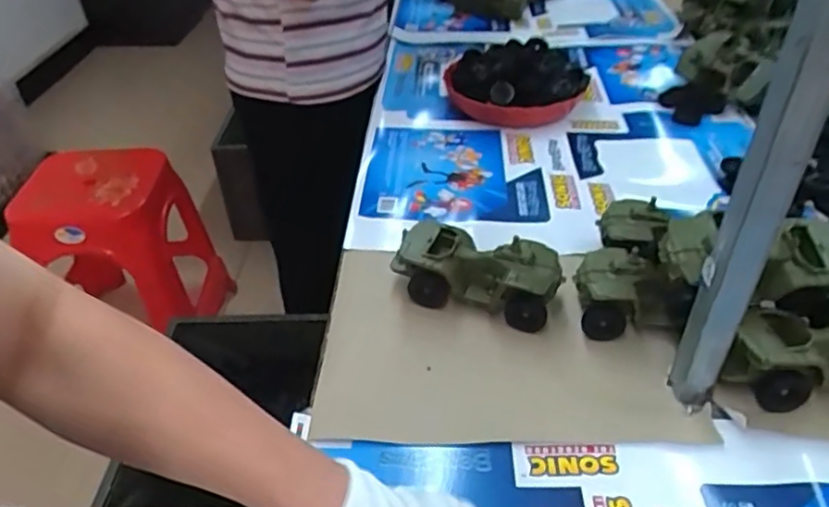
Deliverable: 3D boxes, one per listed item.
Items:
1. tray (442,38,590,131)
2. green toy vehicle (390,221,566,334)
[{"bbox_3d":[0.171,-0.296,1.084,0.234,0.077,0.214,7,40,10],"label":"tray"},{"bbox_3d":[0.068,0.021,0.707,0.185,0.074,0.073,11,41,15],"label":"green toy vehicle"}]

